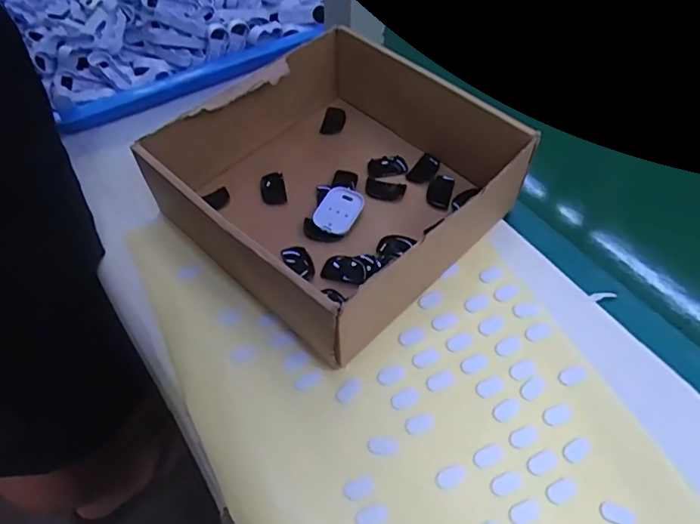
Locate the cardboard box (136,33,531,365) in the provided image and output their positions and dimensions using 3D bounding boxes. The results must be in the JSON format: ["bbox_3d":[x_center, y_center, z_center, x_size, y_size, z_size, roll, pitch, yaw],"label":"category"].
[{"bbox_3d":[-0.008,-0.063,0.404,0.205,0.071,0.195,-38,62,-25],"label":"cardboard box"}]

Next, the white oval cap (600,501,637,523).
[{"bbox_3d":[0.146,0.137,0.306,0.018,0.004,0.011,23,56,16],"label":"white oval cap"}]

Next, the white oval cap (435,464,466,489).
[{"bbox_3d":[0.057,0.121,0.319,0.017,0.004,0.011,-28,58,-20],"label":"white oval cap"}]

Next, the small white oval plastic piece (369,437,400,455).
[{"bbox_3d":[0.020,0.107,0.328,0.018,0.004,0.010,-2,53,-3],"label":"small white oval plastic piece"}]

